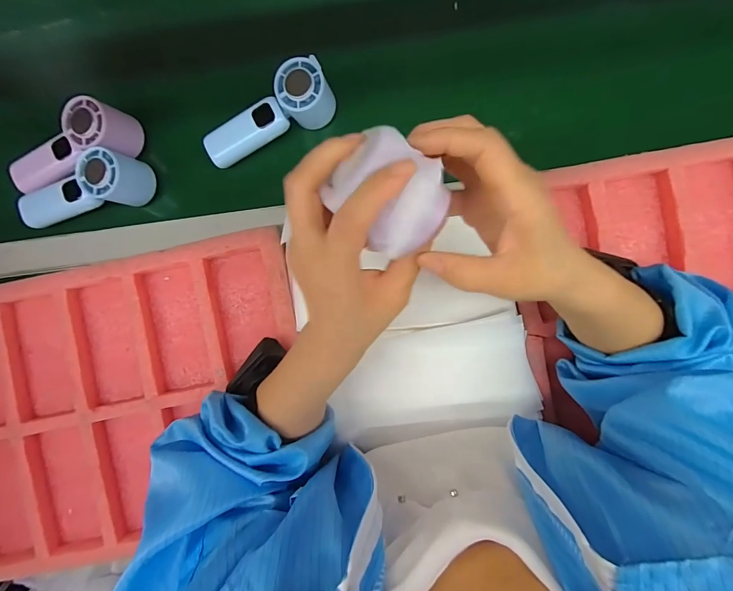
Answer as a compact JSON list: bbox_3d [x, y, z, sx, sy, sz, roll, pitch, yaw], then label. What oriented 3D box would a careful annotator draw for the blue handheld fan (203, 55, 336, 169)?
[{"bbox_3d":[-0.112,-0.200,0.407,0.151,0.054,0.047,-24,89,3],"label":"blue handheld fan"}]

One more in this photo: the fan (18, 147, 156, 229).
[{"bbox_3d":[-0.329,-0.121,0.414,0.152,0.053,0.048,-14,90,3],"label":"fan"}]

